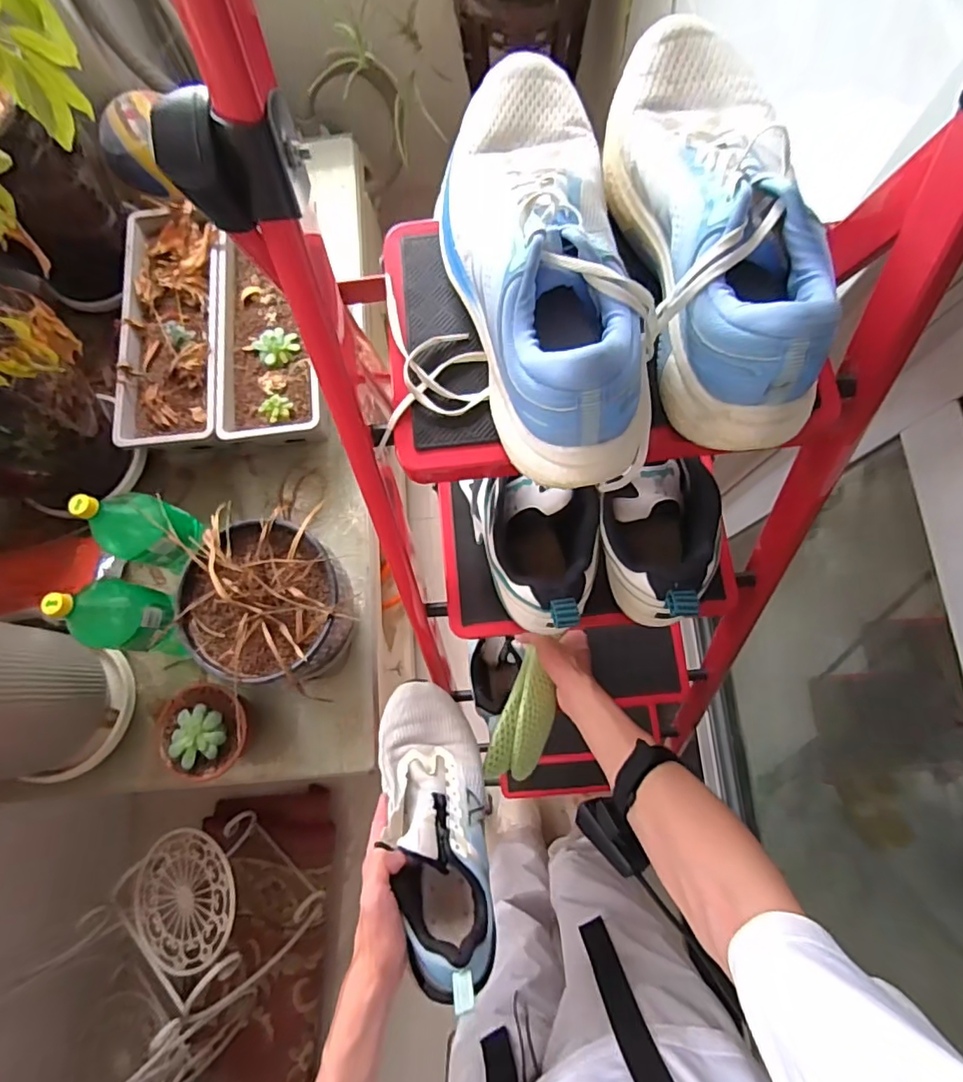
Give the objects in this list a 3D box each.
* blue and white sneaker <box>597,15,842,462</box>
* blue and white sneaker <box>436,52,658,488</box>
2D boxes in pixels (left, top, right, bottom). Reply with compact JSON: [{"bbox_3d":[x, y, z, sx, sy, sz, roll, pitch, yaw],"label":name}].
[{"bbox_3d":[0.148,-0.199,0.329,0.099,0.087,0.281,-8,82,1],"label":"blue and white sneaker"},{"bbox_3d":[0.041,-0.174,0.321,0.097,0.096,0.278,-10,82,1],"label":"blue and white sneaker"}]

